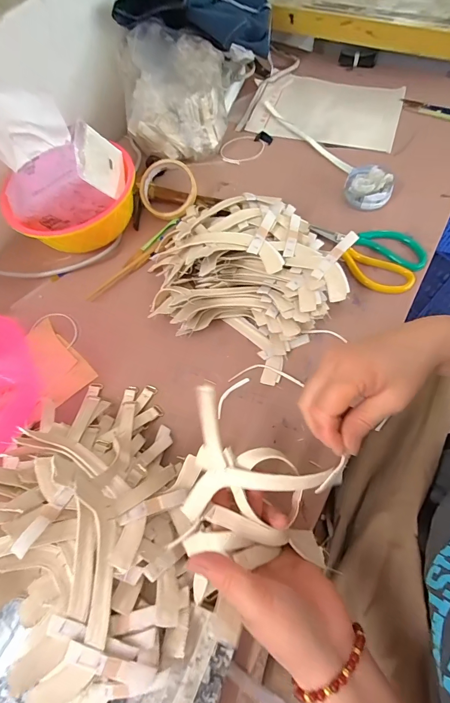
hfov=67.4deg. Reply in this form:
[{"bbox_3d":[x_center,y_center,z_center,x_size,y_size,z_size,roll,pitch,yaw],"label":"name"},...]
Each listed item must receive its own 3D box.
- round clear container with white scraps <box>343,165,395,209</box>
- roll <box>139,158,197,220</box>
[{"bbox_3d":[0.223,-0.256,0.525,0.067,0.034,0.065,-2,65,4],"label":"round clear container with white scraps"},{"bbox_3d":[-0.091,-0.261,0.536,0.093,0.016,0.100,0,89,11],"label":"roll"}]

